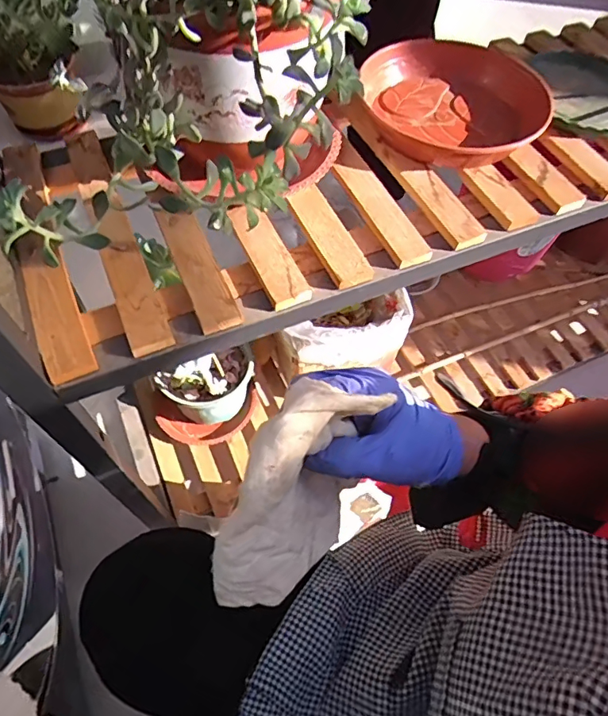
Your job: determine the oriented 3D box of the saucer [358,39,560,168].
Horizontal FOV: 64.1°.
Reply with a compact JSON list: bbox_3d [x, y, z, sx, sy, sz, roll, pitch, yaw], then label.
[{"bbox_3d":[0.139,-0.247,0.462,0.164,0.036,0.173,1,59,-2],"label":"saucer"}]

